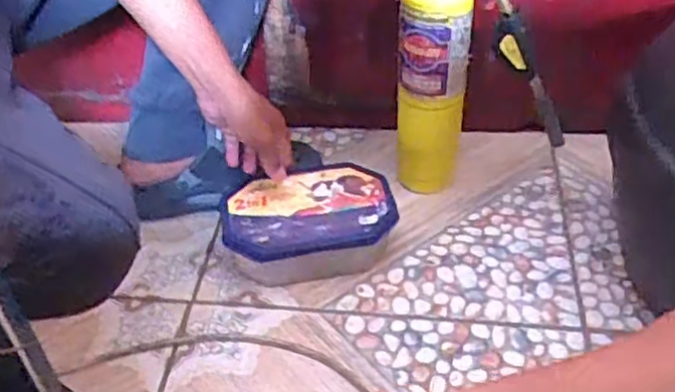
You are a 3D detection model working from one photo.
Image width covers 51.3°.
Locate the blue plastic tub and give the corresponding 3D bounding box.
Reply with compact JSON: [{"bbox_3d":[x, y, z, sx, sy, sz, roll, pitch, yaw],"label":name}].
[{"bbox_3d":[-0.030,0.034,0.765,0.178,0.066,0.124,-8,42,-6],"label":"blue plastic tub"}]

